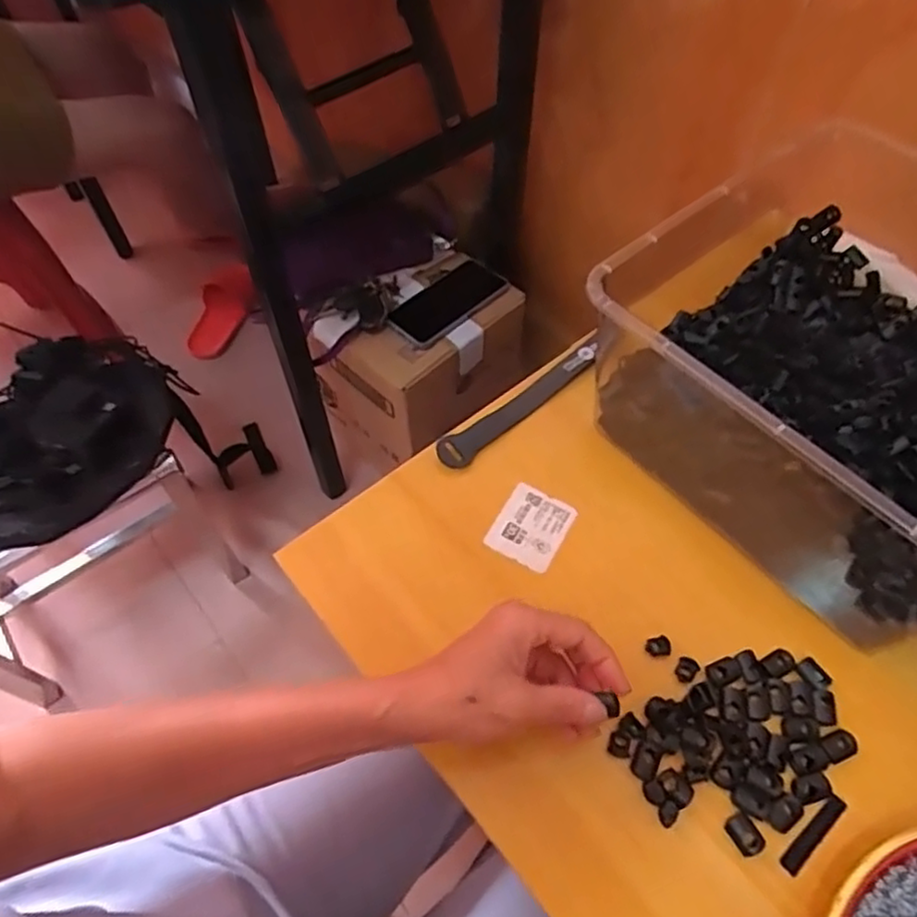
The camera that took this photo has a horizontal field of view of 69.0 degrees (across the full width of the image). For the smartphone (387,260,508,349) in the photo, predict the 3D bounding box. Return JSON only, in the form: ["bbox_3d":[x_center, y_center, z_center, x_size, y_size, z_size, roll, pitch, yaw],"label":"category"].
[{"bbox_3d":[-0.018,-0.208,0.889,0.163,0.015,0.076,-39,65,-21],"label":"smartphone"}]

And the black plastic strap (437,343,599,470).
[{"bbox_3d":[0.053,-0.044,0.532,0.166,0.009,0.023,-35,64,-20],"label":"black plastic strap"}]

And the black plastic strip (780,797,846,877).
[{"bbox_3d":[0.202,0.212,0.377,0.053,0.004,0.010,-35,64,-20],"label":"black plastic strip"}]

